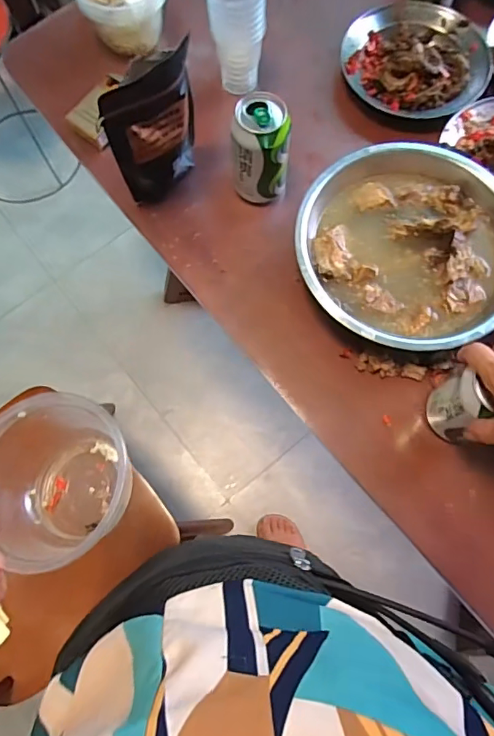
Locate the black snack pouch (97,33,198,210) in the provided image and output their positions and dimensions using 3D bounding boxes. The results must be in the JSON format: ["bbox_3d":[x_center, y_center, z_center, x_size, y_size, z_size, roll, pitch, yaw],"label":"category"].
[{"bbox_3d":[-0.097,-0.262,0.542,0.048,0.171,0.116,29,76,9],"label":"black snack pouch"}]

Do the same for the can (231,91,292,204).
[{"bbox_3d":[0.015,-0.244,0.558,0.066,0.103,0.066,0,74,1],"label":"can"}]

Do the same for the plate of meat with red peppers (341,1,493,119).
[{"bbox_3d":[0.226,-0.411,0.642,0.189,0.039,0.181,-43,78,-11],"label":"plate of meat with red peppers"}]

